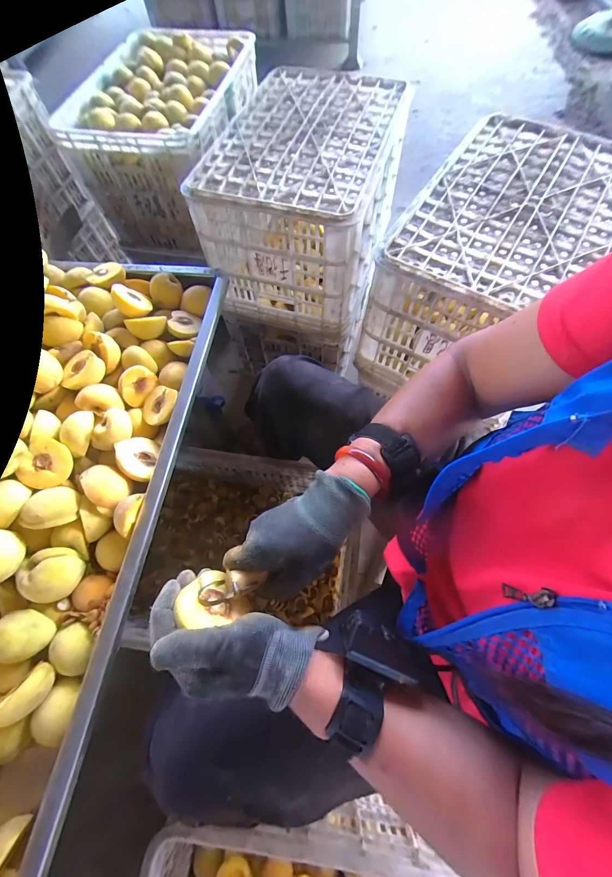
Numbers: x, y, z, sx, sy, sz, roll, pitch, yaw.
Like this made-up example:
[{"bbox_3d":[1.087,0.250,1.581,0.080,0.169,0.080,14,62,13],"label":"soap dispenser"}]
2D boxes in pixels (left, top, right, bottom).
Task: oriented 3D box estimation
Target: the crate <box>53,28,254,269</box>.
[{"bbox_3d":[-0.361,-0.802,0.854,0.375,0.256,0.495,13,69,8],"label":"crate"}]

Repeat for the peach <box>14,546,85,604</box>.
[{"bbox_3d":[-0.321,0.173,0.399,0.060,0.049,0.055,-1,68,2],"label":"peach"}]

